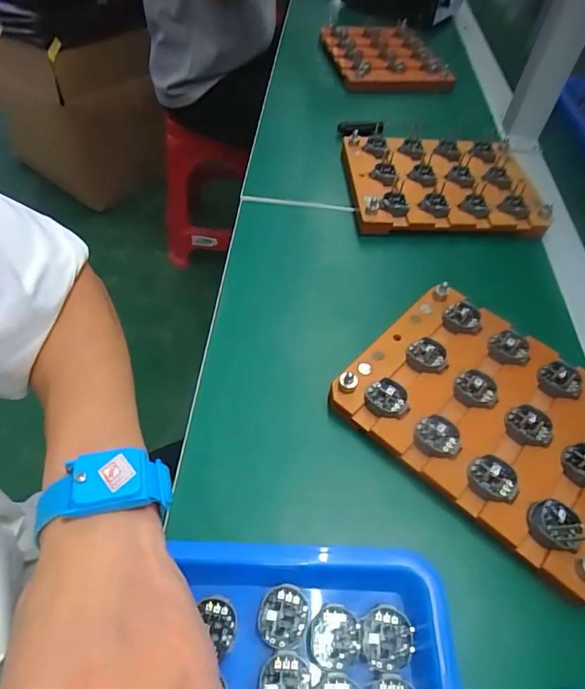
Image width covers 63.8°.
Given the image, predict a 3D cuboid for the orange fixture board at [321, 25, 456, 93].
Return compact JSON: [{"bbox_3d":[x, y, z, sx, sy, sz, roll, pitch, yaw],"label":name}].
[{"bbox_3d":[0.134,-0.422,0.682,0.143,0.030,0.208,-5,53,-9],"label":"orange fixture board"}]

